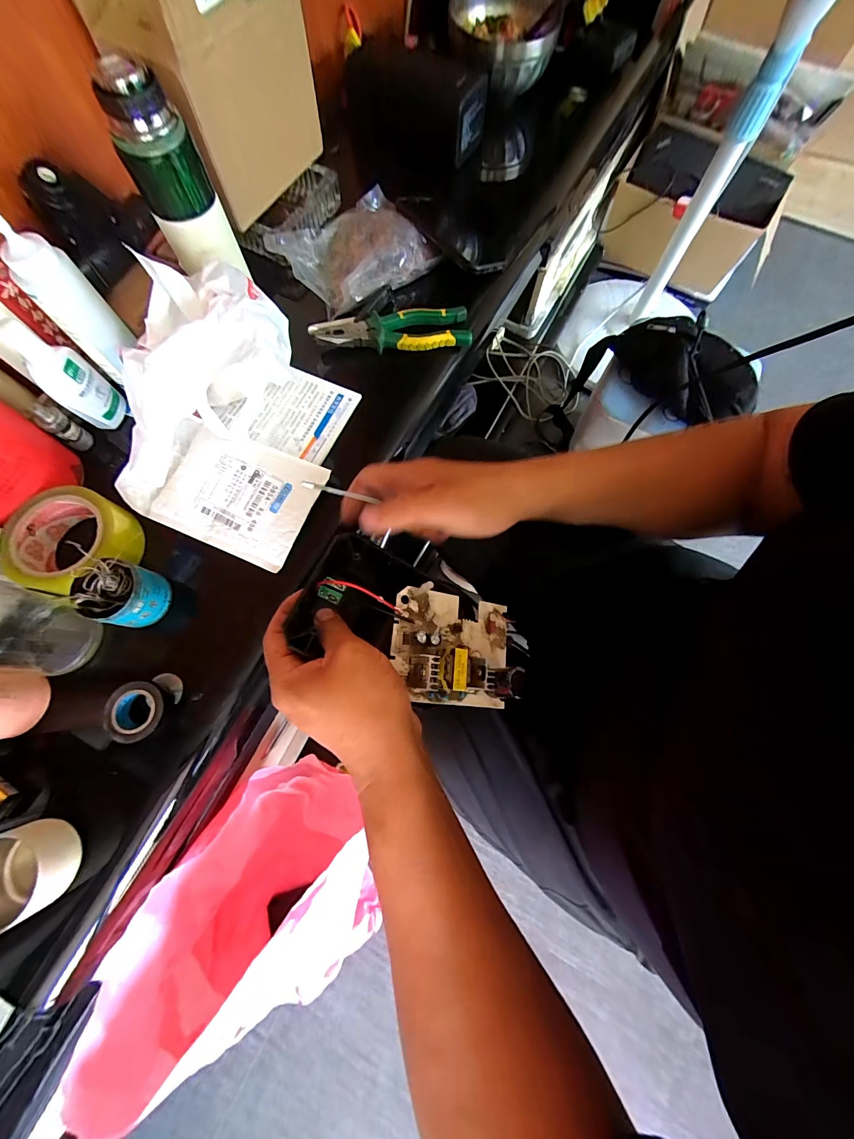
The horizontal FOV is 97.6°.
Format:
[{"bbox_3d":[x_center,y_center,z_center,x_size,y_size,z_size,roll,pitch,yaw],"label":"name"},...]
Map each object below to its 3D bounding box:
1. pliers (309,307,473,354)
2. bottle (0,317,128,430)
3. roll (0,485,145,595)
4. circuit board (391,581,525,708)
[{"bbox_3d":[-0.046,-0.303,0.479,0.200,0.021,0.050,-7,74,-2],"label":"pliers"},{"bbox_3d":[-0.382,-0.203,0.397,0.033,0.111,0.052,41,78,11],"label":"bottle"},{"bbox_3d":[-0.357,-0.028,0.381,0.095,0.049,0.103,0,74,0],"label":"roll"},{"bbox_3d":[0.027,0.055,0.278,0.100,0.037,0.085,13,68,-23],"label":"circuit board"}]

